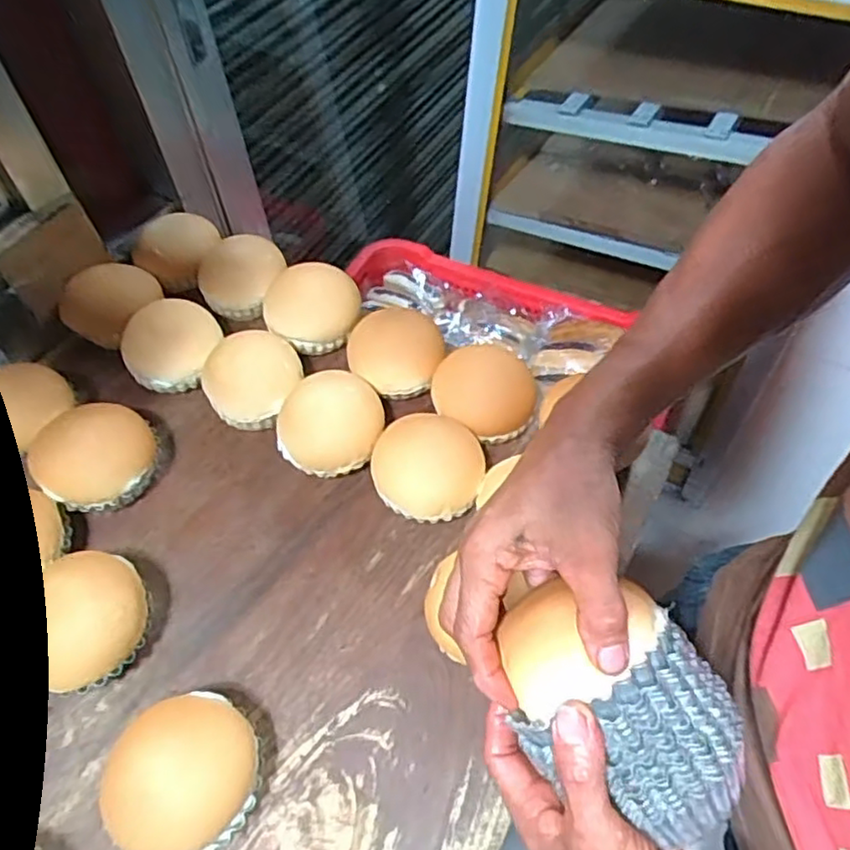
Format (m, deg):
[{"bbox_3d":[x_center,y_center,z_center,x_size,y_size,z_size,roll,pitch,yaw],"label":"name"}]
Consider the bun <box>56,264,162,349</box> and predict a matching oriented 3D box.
[{"bbox_3d":[-0.313,-0.122,0.665,0.088,0.049,0.088,-13,54,-6],"label":"bun"}]

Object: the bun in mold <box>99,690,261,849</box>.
[{"bbox_3d":[-0.154,0.227,0.433,0.091,0.067,0.083,-2,54,2],"label":"bun in mold"}]

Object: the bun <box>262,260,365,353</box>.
[{"bbox_3d":[-0.110,-0.119,0.667,0.087,0.054,0.077,-6,54,-1],"label":"bun"}]

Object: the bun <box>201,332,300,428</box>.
[{"bbox_3d":[-0.158,-0.040,0.624,0.084,0.050,0.087,-18,55,-9],"label":"bun"}]

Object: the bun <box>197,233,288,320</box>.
[{"bbox_3d":[-0.190,-0.155,0.699,0.084,0.053,0.084,-2,54,2],"label":"bun"}]

